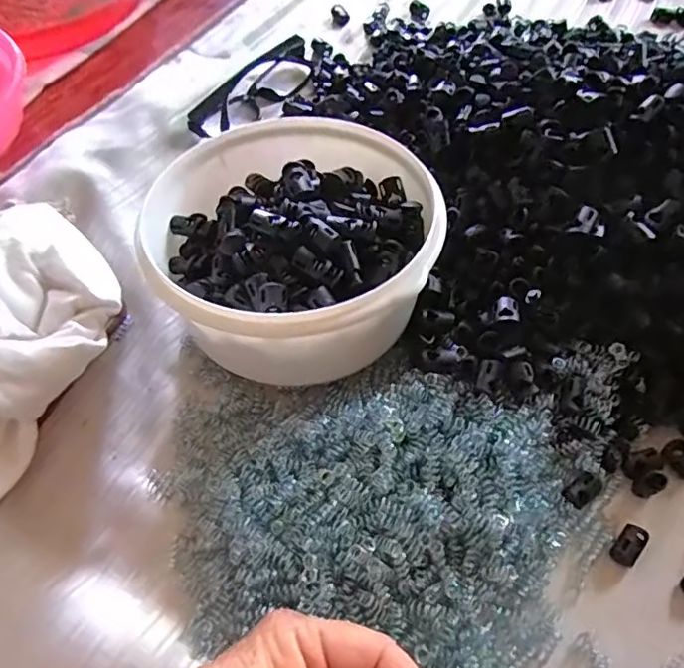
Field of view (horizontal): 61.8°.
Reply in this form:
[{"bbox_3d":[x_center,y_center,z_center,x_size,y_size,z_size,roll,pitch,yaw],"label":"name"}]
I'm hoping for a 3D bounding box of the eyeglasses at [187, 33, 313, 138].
[{"bbox_3d":[-0.068,-0.198,0.458,0.038,0.026,0.134,31,62,18],"label":"eyeglasses"}]

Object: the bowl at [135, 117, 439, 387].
[{"bbox_3d":[-0.027,-0.050,0.336,0.153,0.085,0.162,1,57,-2],"label":"bowl"}]

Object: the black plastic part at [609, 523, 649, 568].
[{"bbox_3d":[0.147,0.107,0.291,0.014,0.009,0.023,37,64,21],"label":"black plastic part"}]

